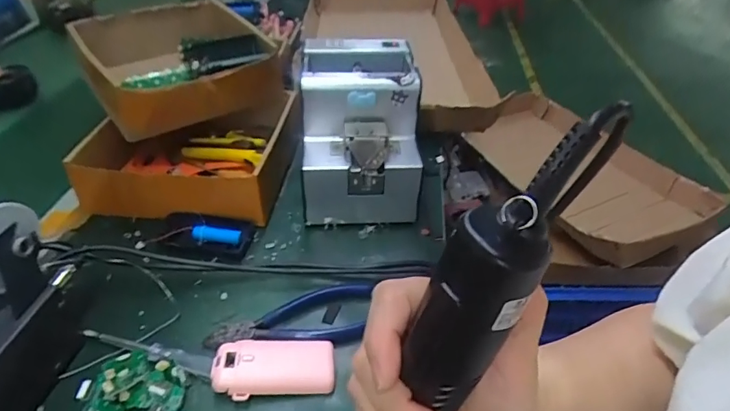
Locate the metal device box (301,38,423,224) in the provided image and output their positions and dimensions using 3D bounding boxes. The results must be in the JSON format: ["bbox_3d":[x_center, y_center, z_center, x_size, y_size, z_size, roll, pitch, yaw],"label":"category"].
[{"bbox_3d":[-0.006,-0.085,0.550,0.125,0.151,0.168,-1,39,-3],"label":"metal device box"}]

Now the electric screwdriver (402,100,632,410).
[{"bbox_3d":[0.039,0.052,0.200,0.035,0.202,0.032,-3,33,-47],"label":"electric screwdriver"}]

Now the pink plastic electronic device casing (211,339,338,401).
[{"bbox_3d":[-0.073,0.129,0.388,0.094,0.021,0.046,-6,39,-8],"label":"pink plastic electronic device casing"}]

